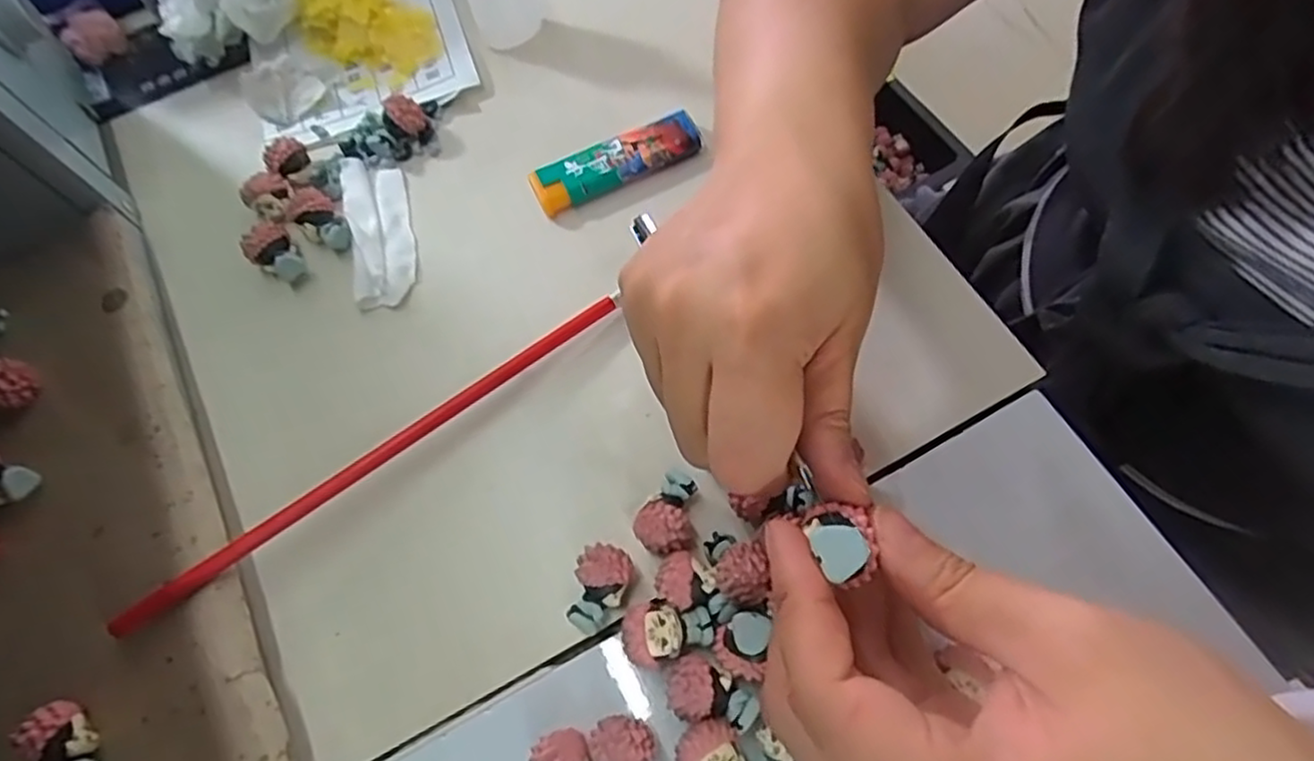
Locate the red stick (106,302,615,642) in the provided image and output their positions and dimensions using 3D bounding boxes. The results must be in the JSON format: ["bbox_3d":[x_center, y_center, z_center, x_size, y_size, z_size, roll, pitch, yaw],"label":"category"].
[{"bbox_3d":[-0.099,0.026,0.264,0.202,0.010,0.006,-37,70,-12],"label":"red stick"}]

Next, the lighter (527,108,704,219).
[{"bbox_3d":[-0.018,-0.098,0.320,0.077,0.016,0.021,-25,68,-7],"label":"lighter"}]

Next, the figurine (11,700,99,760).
[{"bbox_3d":[-0.181,0.113,0.217,0.014,0.017,0.027,-36,70,-11],"label":"figurine"}]

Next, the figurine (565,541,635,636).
[{"bbox_3d":[-0.021,0.071,0.242,0.019,0.018,0.028,31,72,15],"label":"figurine"}]

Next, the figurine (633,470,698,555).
[{"bbox_3d":[0.003,0.046,0.251,0.019,0.018,0.028,8,68,7],"label":"figurine"}]

